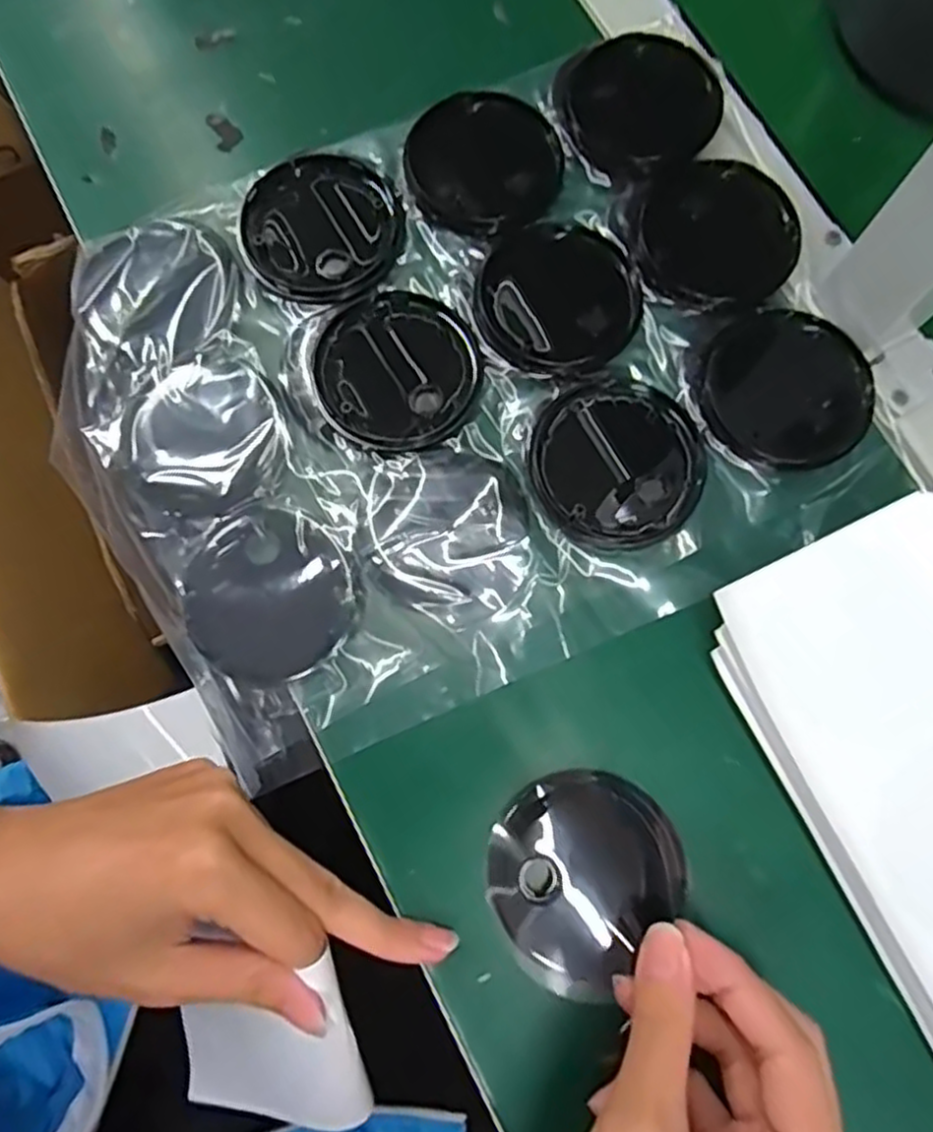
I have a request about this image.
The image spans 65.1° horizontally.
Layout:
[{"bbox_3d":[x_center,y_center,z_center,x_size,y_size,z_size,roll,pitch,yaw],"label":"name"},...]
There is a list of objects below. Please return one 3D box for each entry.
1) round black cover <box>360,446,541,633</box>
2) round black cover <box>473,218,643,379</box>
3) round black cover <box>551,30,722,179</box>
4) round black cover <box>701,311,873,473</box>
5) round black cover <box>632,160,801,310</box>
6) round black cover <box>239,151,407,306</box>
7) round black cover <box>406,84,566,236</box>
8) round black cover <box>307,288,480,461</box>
[{"bbox_3d":[-0.007,-0.014,0.320,0.071,0.009,0.076,-1,75,2],"label":"round black cover"},{"bbox_3d":[0.043,-0.126,0.342,0.075,0.012,0.074,6,76,4],"label":"round black cover"},{"bbox_3d":[0.085,-0.232,0.362,0.075,0.013,0.074,-1,75,2],"label":"round black cover"},{"bbox_3d":[0.146,-0.082,0.334,0.074,0.010,0.072,-1,75,2],"label":"round black cover"},{"bbox_3d":[0.119,-0.160,0.352,0.071,0.008,0.074,-1,75,2],"label":"round black cover"},{"bbox_3d":[-0.068,-0.163,0.353,0.077,0.007,0.076,-1,75,2],"label":"round black cover"},{"bbox_3d":[0.010,-0.198,0.358,0.075,0.011,0.072,-1,75,2],"label":"round black cover"},{"bbox_3d":[-0.032,-0.090,0.336,0.075,0.005,0.076,-1,75,2],"label":"round black cover"}]

